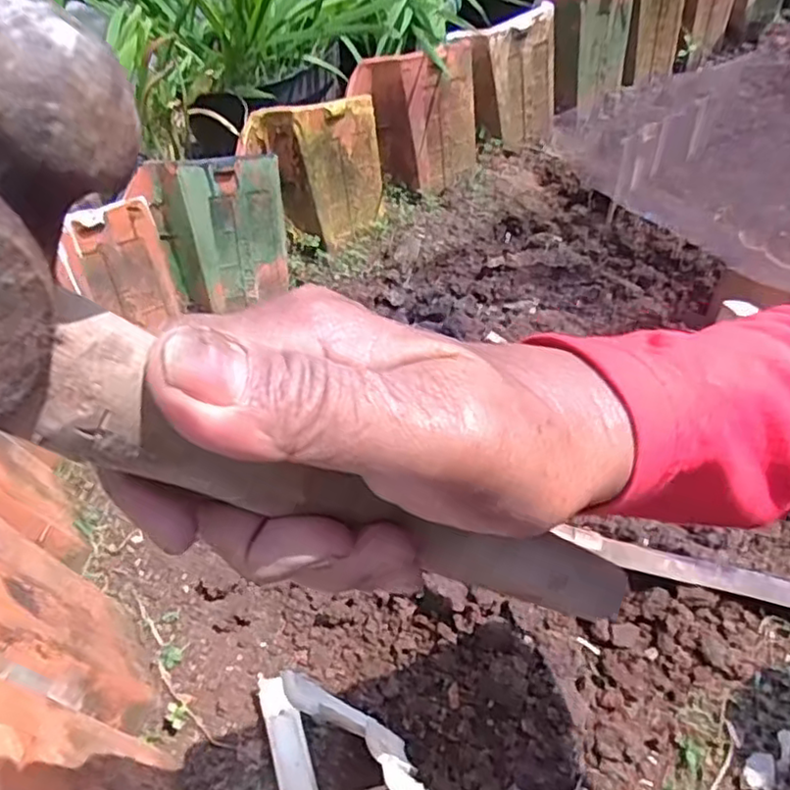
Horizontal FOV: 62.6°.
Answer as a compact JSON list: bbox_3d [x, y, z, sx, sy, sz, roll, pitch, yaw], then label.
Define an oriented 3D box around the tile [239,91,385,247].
[{"bbox_3d":[-0.104,-0.323,0.971,0.201,0.197,0.088,-22,50,-12],"label":"tile"}]

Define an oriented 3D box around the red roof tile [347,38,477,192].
[{"bbox_3d":[0.039,-0.426,1.040,0.195,0.216,0.084,-10,48,-1],"label":"red roof tile"}]

